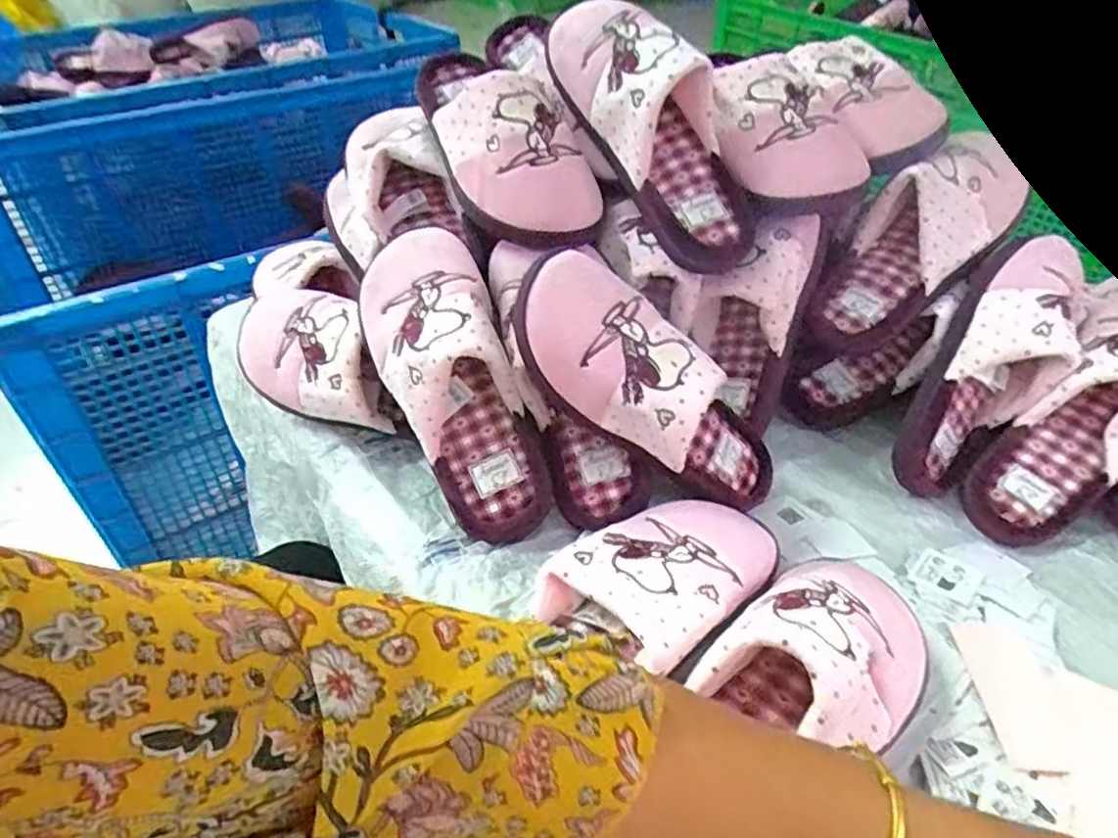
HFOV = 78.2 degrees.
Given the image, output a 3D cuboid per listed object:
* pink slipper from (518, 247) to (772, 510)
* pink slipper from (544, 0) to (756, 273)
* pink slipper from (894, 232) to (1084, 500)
[{"bbox_3d":[0.073,-0.016,0.493,0.091,0.244,0.096,-33,29,31],"label":"pink slipper"},{"bbox_3d":[0.073,-0.227,0.532,0.073,0.103,0.242,-31,89,-31],"label":"pink slipper"},{"bbox_3d":[0.346,-0.039,0.547,0.087,0.229,0.064,34,6,32],"label":"pink slipper"}]

